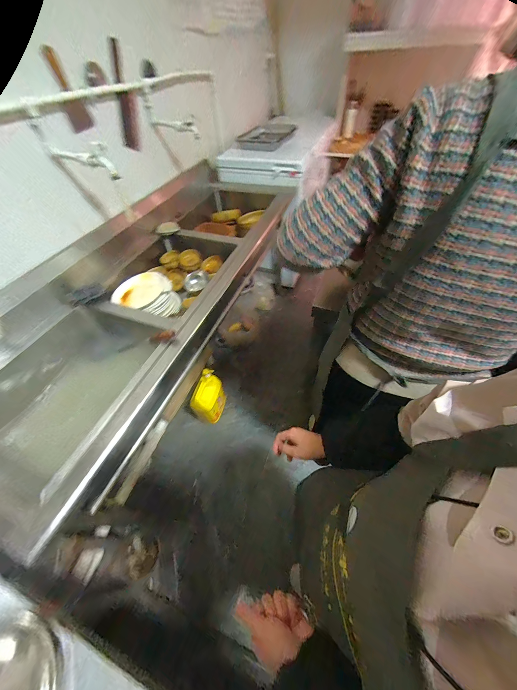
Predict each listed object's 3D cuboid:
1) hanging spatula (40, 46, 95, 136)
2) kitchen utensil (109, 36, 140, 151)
[{"bbox_3d":[-0.632,-0.843,0.806,0.016,0.190,0.104,9,53,10],"label":"hanging spatula"},{"bbox_3d":[-0.520,-0.970,0.965,0.023,0.308,0.084,31,48,11],"label":"kitchen utensil"}]

